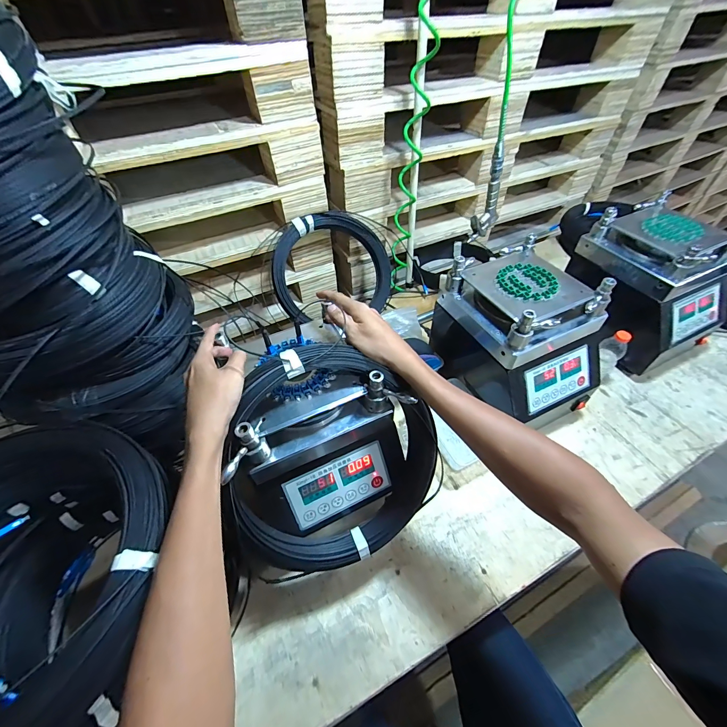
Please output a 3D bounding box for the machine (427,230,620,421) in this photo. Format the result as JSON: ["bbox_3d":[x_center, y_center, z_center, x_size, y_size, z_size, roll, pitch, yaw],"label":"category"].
[{"bbox_3d":[0.309,-0.047,0.656,0.222,0.243,0.275,-20,53,-14],"label":"machine"}]

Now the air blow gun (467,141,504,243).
[{"bbox_3d":[0.255,-0.338,0.659,0.048,0.158,0.063,19,54,17],"label":"air blow gun"}]

